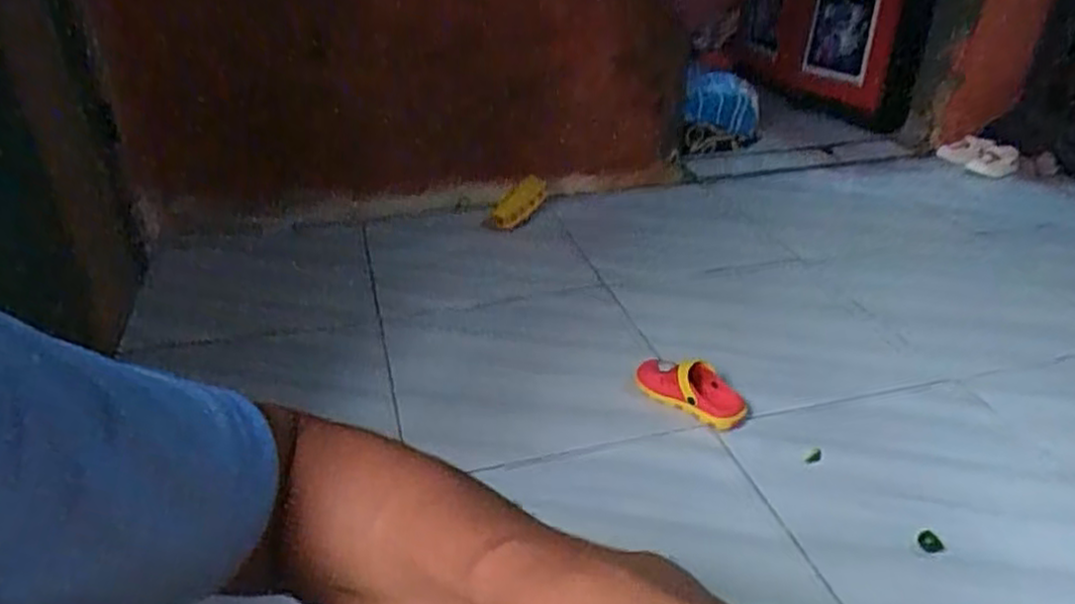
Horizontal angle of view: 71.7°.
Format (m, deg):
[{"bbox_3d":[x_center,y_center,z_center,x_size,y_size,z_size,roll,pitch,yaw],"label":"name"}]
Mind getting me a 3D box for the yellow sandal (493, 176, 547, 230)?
[{"bbox_3d":[-0.038,-0.192,1.481,0.066,0.142,0.047,41,36,-9],"label":"yellow sandal"}]

